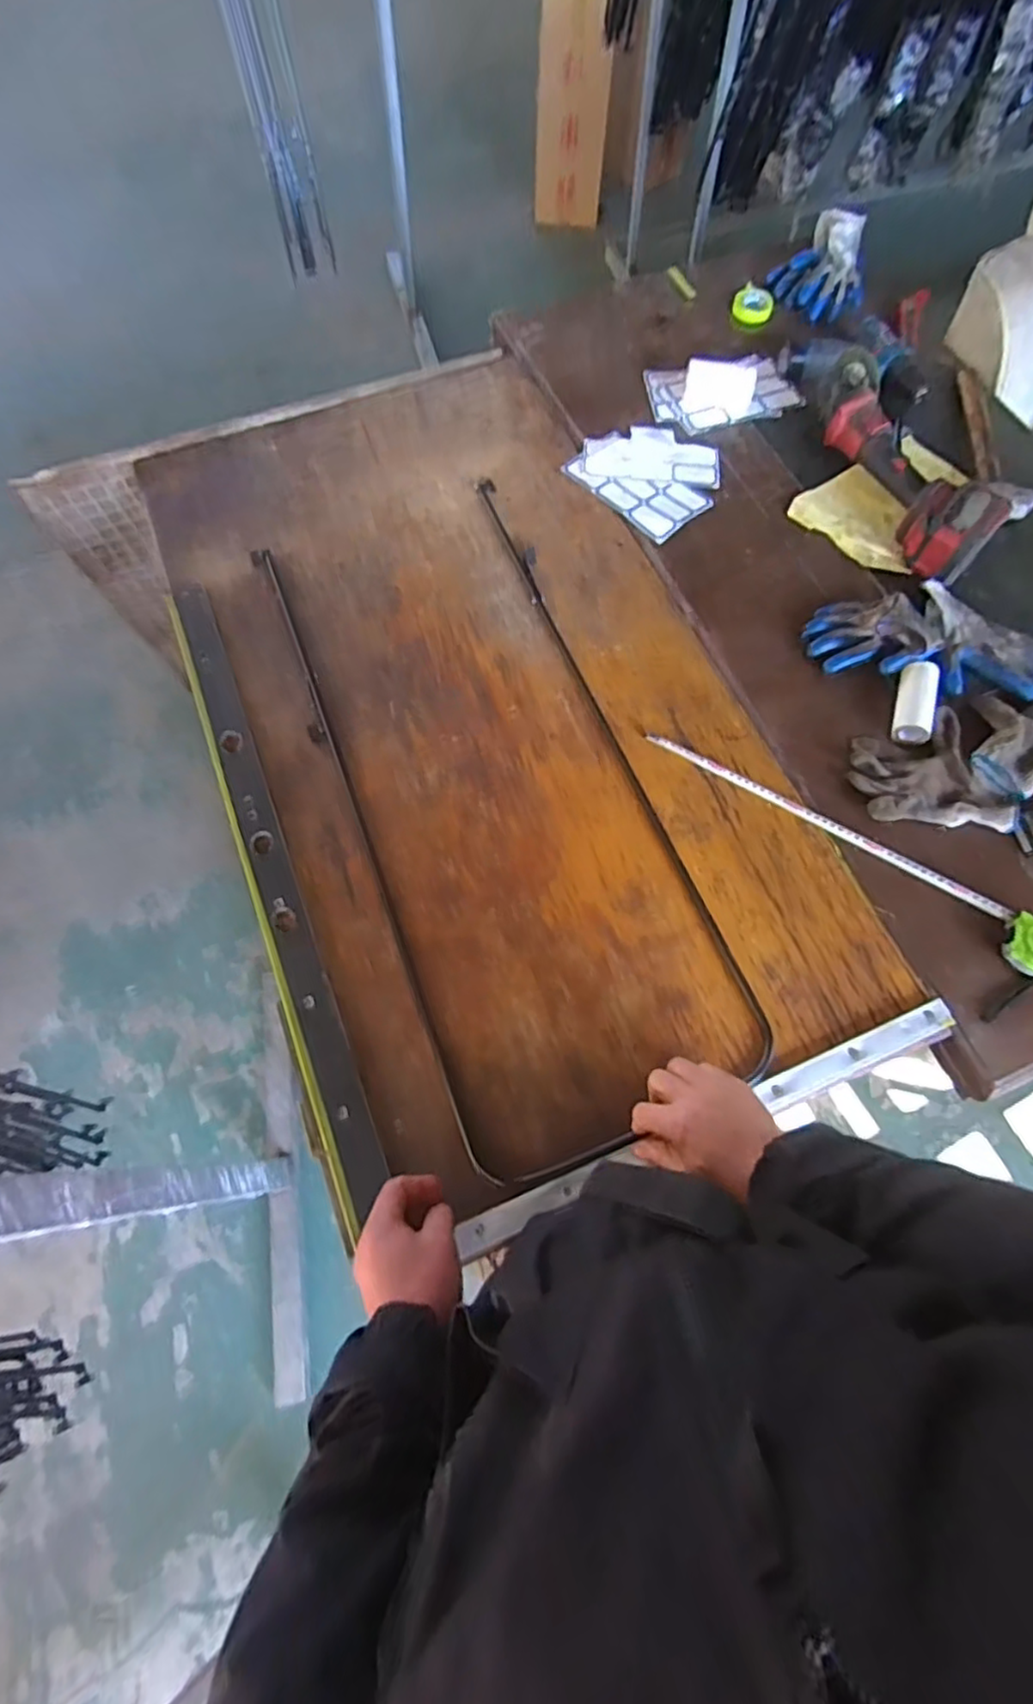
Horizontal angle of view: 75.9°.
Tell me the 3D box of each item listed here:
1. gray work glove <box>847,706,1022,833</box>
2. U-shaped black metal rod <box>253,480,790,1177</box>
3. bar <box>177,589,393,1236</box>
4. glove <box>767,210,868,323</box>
[{"bbox_3d":[0.492,-0.086,0.784,0.162,0.021,0.154,-17,70,-6],"label":"gray work glove"},{"bbox_3d":[-0.040,-0.101,0.819,0.360,0.012,0.896,-21,69,-7],"label":"U-shaped black metal rod"},{"bbox_3d":[-0.292,-0.008,0.777,0.042,0.013,0.788,-21,68,-9],"label":"bar"},{"bbox_3d":[0.540,-1.039,1.161,0.164,0.049,0.220,19,70,8],"label":"glove"}]

